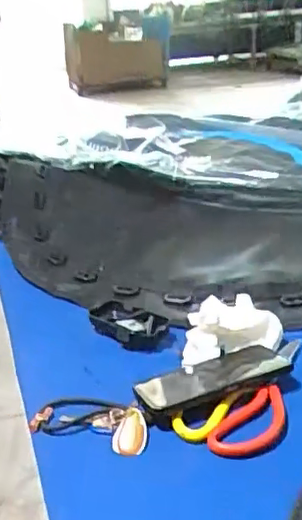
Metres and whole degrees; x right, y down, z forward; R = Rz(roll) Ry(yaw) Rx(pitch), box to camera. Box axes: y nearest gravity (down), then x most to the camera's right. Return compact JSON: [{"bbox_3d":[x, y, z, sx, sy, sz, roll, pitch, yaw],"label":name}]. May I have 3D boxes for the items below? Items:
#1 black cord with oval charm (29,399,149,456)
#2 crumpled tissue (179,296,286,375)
[{"bbox_3d":[-0.057,0.164,0.618,0.123,0.023,0.056,7,25,23],"label":"black cord with oval charm"},{"bbox_3d":[0.094,0.079,0.717,0.122,0.056,0.060,-11,24,-18],"label":"crumpled tissue"}]

